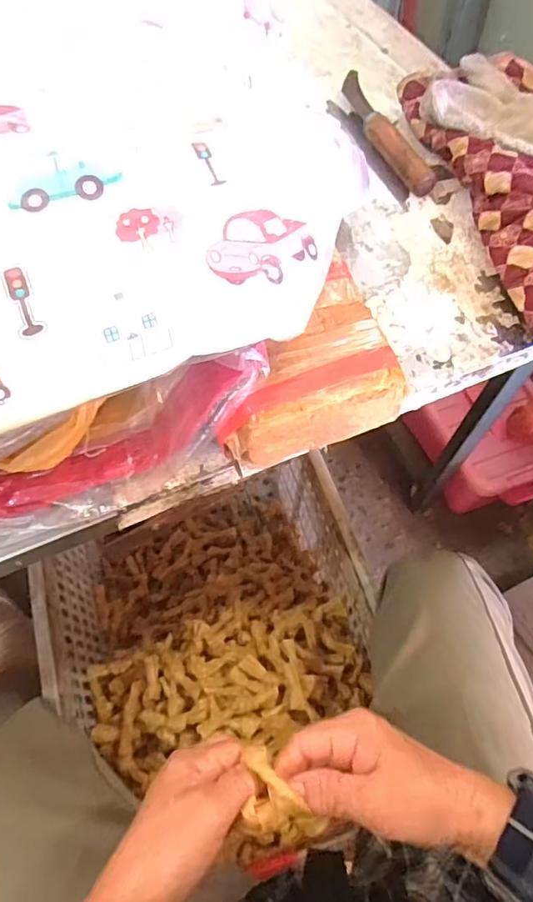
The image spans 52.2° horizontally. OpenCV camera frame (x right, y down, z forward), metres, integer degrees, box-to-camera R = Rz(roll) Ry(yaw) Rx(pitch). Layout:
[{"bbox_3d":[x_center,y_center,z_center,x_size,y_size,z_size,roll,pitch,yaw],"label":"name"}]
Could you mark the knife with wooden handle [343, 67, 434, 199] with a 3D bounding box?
[{"bbox_3d":[0.113,-0.325,0.542,0.034,0.023,0.211,-13,61,-8],"label":"knife with wooden handle"}]

